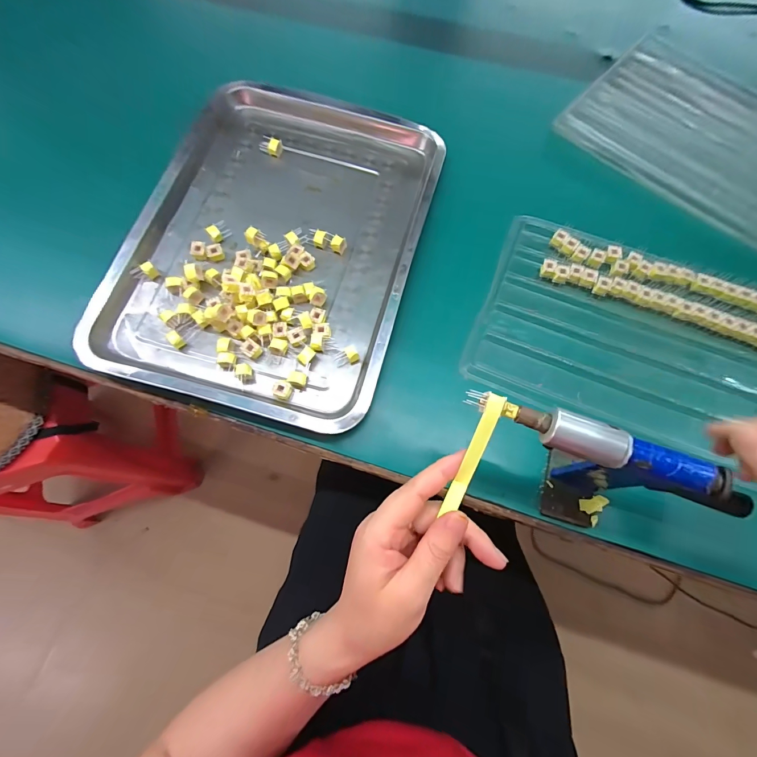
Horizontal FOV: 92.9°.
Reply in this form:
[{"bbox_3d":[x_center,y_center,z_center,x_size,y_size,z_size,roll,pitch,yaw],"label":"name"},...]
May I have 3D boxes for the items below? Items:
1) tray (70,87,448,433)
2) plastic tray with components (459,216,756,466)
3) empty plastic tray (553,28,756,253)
[{"bbox_3d":[-0.107,-0.159,0.396,0.297,0.029,0.396,15,72,5],"label":"tray"},{"bbox_3d":[0.265,-0.039,0.357,0.317,0.021,0.196,21,73,7],"label":"plastic tray with components"},{"bbox_3d":[0.419,-0.297,0.441,0.245,0.019,0.318,-43,77,-13],"label":"empty plastic tray"}]

